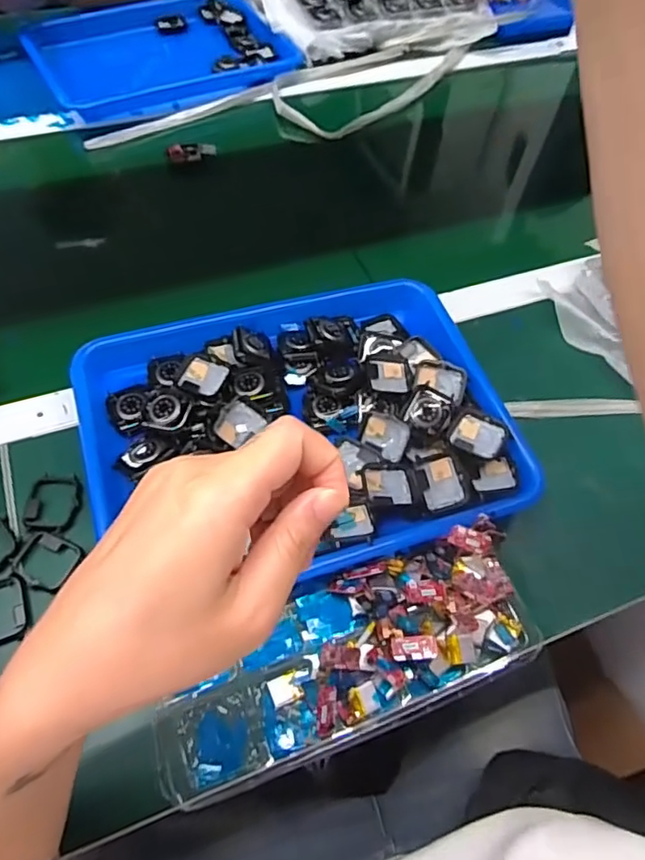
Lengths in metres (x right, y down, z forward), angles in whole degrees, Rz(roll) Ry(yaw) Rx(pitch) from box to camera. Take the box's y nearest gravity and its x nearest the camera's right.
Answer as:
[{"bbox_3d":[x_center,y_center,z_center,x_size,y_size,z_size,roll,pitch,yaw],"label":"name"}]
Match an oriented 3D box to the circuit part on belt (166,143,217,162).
[{"bbox_3d":[-0.154,-0.326,0.674,0.056,0.012,0.019,-4,58,-5],"label":"circuit part on belt"}]

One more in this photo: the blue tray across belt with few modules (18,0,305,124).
[{"bbox_3d":[-0.218,-0.506,0.779,0.314,0.043,0.234,-23,61,-16],"label":"blue tray across belt with few modules"}]

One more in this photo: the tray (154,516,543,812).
[{"bbox_3d":[0.017,0.148,0.387,0.258,0.036,0.101,-18,60,-13],"label":"tray"}]

